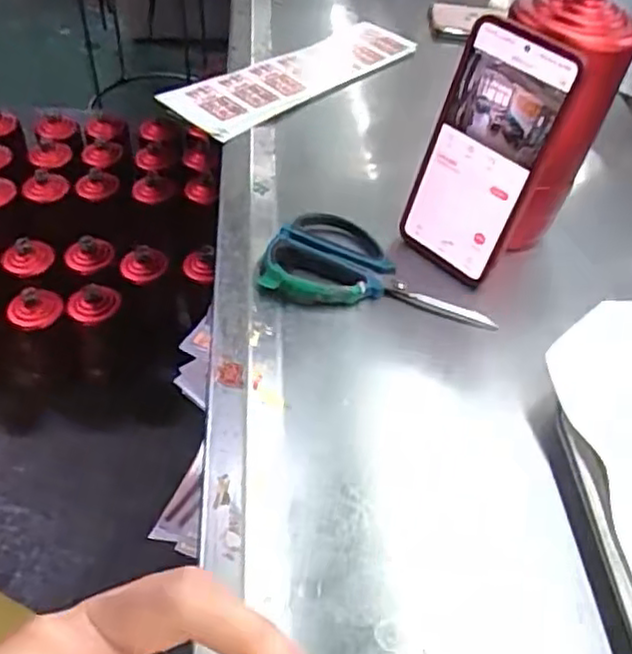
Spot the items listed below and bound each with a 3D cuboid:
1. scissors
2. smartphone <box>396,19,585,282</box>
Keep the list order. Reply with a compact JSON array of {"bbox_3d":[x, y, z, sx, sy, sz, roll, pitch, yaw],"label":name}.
[{"bbox_3d":[0.046,-0.045,0.501,0.161,0.011,0.087,10,47,5],"label":"scissors"},{"bbox_3d":[0.109,-0.115,0.477,0.014,0.166,0.083,-20,49,-42],"label":"smartphone"}]

